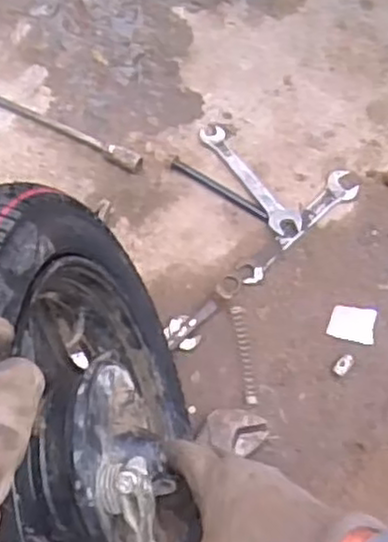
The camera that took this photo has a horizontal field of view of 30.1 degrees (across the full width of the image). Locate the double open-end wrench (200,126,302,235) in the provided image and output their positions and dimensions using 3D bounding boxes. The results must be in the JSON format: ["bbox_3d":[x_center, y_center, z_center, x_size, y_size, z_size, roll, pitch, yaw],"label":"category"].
[{"bbox_3d":[0.058,-0.097,0.752,0.030,0.015,0.150,-33,73,-9],"label":"double open-end wrench"}]

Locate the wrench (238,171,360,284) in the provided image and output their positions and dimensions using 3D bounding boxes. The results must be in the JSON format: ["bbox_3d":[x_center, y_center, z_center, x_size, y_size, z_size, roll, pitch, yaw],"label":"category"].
[{"bbox_3d":[0.106,-0.046,0.735,0.158,0.006,0.032,-42,74,-12],"label":"wrench"}]

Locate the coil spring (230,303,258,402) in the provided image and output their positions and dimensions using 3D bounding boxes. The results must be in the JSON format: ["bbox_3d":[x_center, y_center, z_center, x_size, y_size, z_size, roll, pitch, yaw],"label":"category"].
[{"bbox_3d":[0.049,0.080,0.690,0.013,0.006,0.094,-9,70,-1],"label":"coil spring"}]

